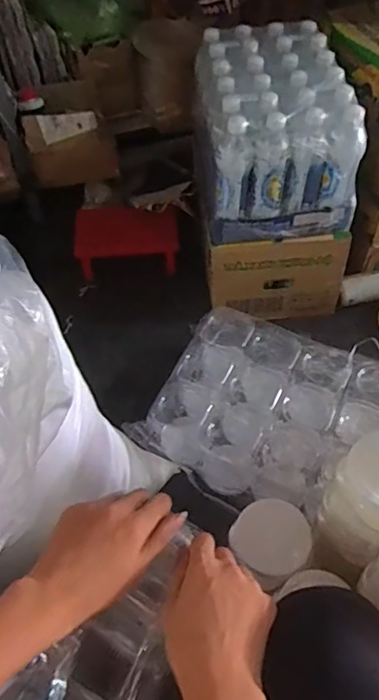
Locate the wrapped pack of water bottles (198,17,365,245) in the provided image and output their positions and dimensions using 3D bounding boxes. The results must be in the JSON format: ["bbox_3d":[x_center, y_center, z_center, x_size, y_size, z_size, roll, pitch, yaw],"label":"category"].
[{"bbox_3d":[0.154,-0.439,1.072,0.254,0.208,0.420,-6,53,-2],"label":"wrapped pack of water bottles"}]

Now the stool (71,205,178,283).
[{"bbox_3d":[-0.142,-0.251,1.250,0.239,0.107,0.131,-2,53,1],"label":"stool"}]

